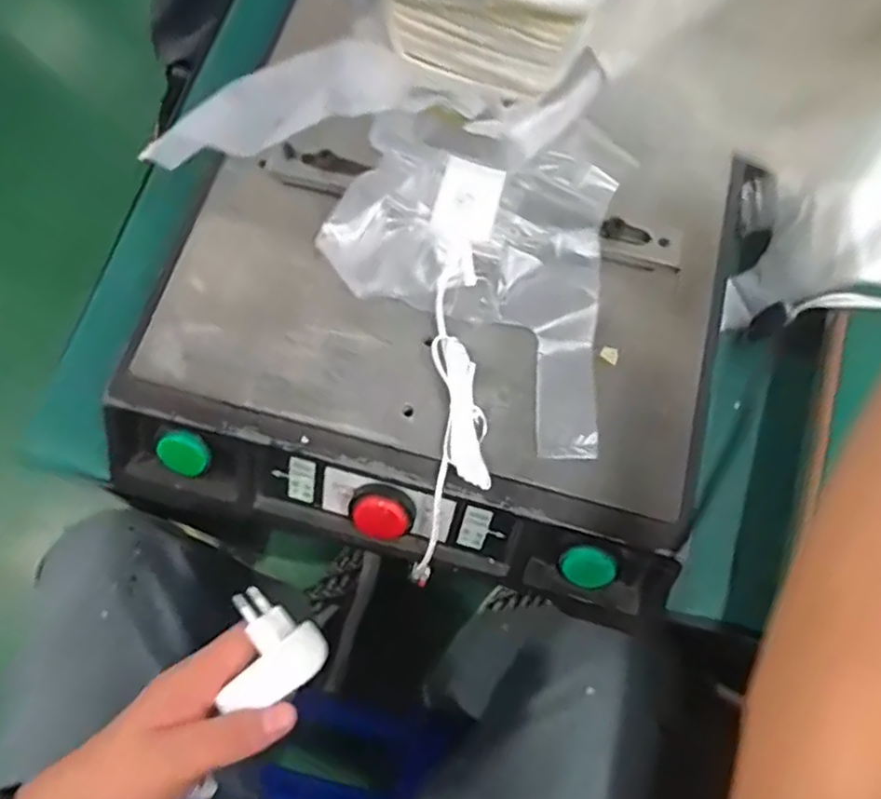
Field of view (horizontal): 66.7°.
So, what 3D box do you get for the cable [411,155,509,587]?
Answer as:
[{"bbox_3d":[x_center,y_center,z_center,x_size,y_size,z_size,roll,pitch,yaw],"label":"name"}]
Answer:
[{"bbox_3d":[0.011,-0.016,0.444,0.045,0.071,0.281,4,86,-1],"label":"cable"}]

